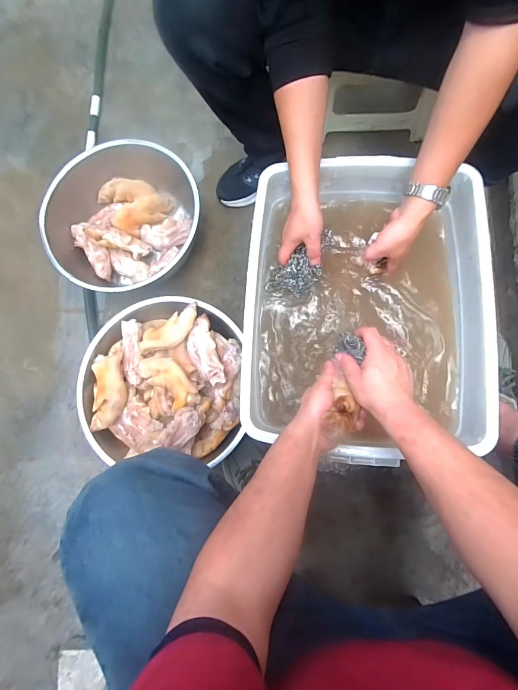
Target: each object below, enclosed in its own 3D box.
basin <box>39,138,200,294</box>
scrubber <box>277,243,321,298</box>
[{"bbox_3d":[-0.340,-0.327,0.896,0.376,0.131,0.376,-1,82,4],"label":"basin"},{"bbox_3d":[0.076,-0.135,0.669,0.066,0.039,0.071,40,85,10],"label":"scrubber"}]

